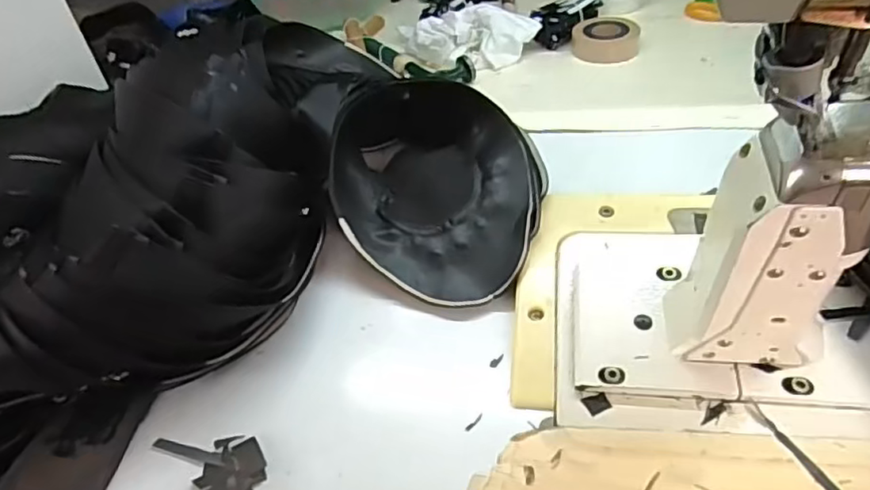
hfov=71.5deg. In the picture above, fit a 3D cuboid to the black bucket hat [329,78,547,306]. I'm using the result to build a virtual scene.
[{"bbox_3d":[0.001,-0.058,0.545,0.192,0.102,0.213,6,44,16],"label":"black bucket hat"}]

